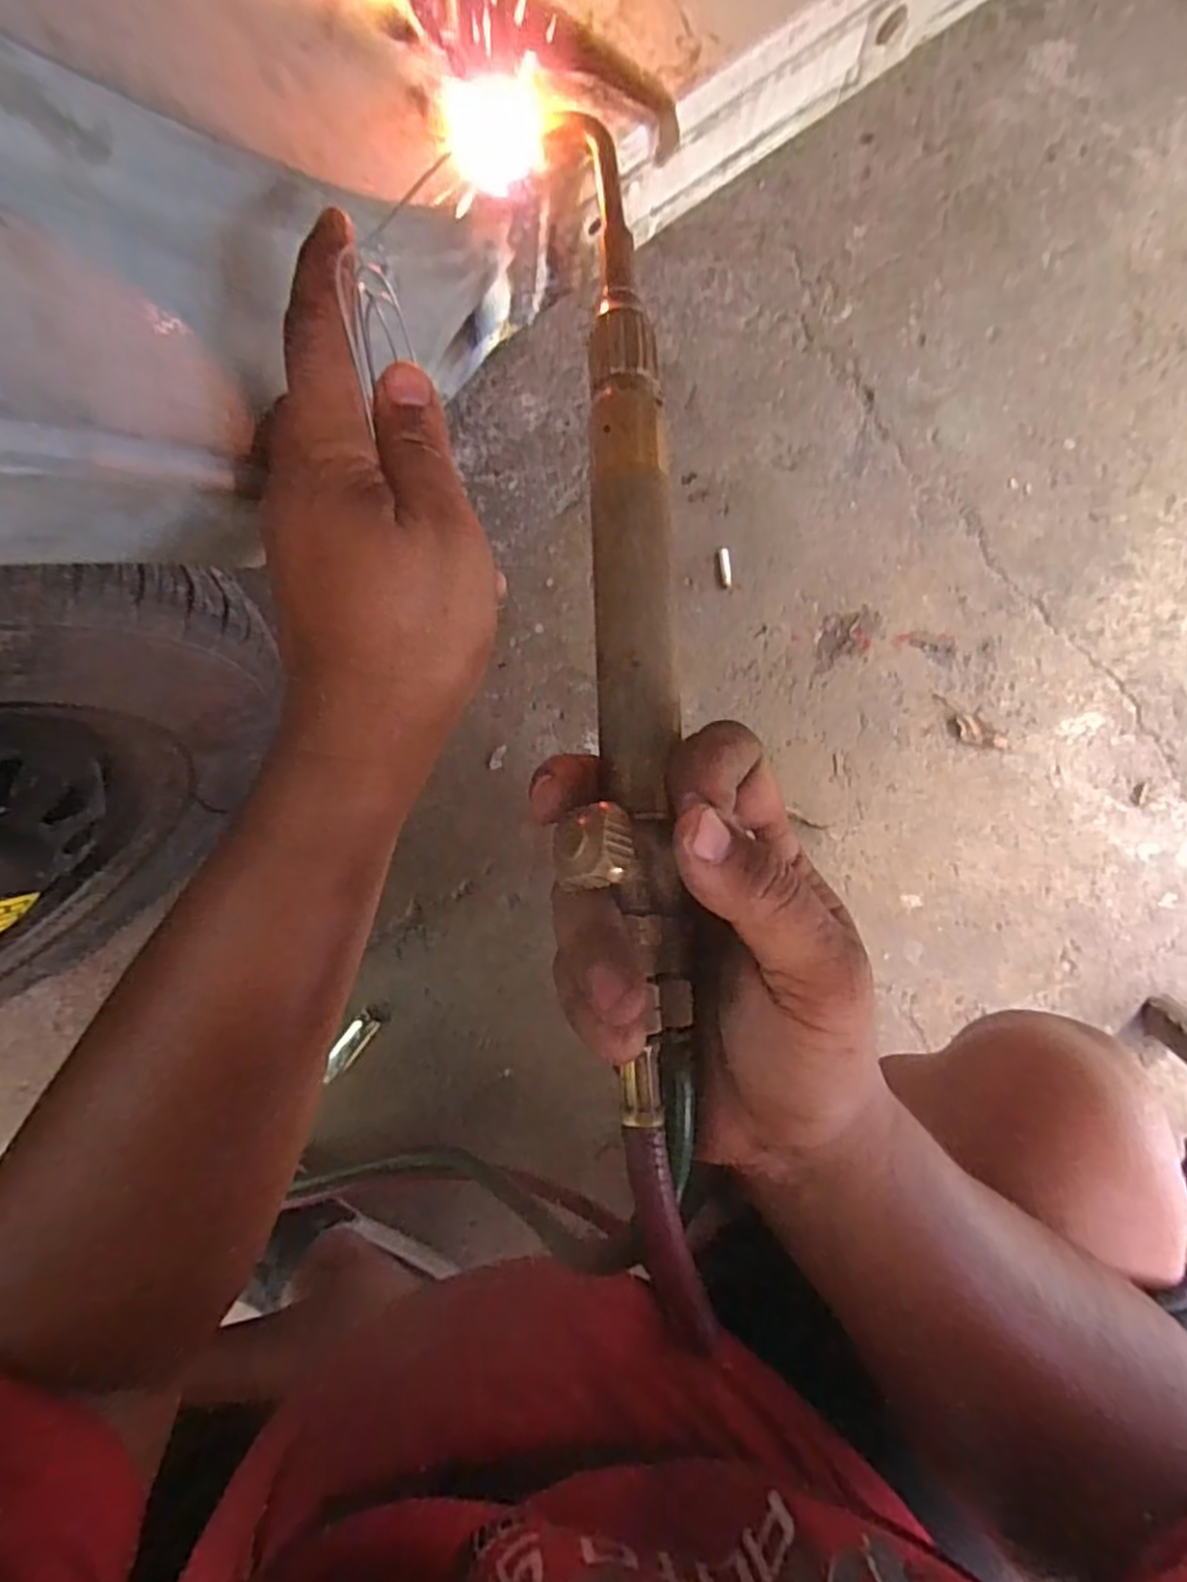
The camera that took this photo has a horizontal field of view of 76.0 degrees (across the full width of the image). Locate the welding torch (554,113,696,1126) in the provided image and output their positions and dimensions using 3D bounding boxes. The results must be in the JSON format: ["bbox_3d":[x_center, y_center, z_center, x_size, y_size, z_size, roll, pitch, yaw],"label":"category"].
[{"bbox_3d":[0.009,-0.075,0.261,0.037,0.042,0.349,-2,79,4],"label":"welding torch"}]

